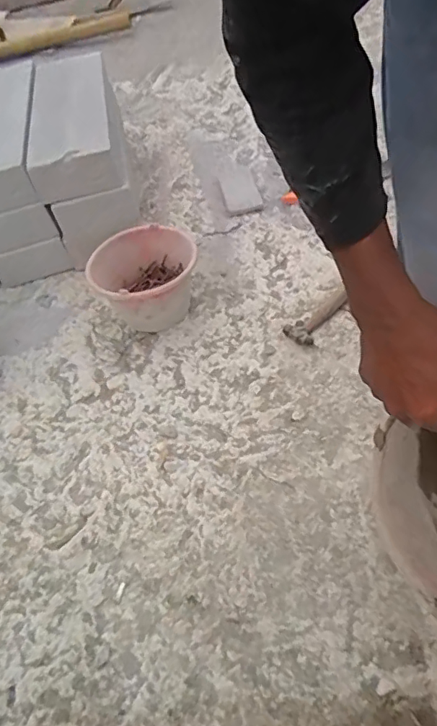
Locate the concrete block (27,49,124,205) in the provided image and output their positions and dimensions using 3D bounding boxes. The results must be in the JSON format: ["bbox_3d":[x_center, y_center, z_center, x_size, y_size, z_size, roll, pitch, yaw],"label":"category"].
[{"bbox_3d":[-0.413,-0.713,1.507,0.234,0.103,0.715,-14,50,0],"label":"concrete block"}]

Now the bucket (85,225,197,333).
[{"bbox_3d":[-0.180,-0.193,1.270,0.237,0.167,0.235,-6,51,7],"label":"bucket"}]

